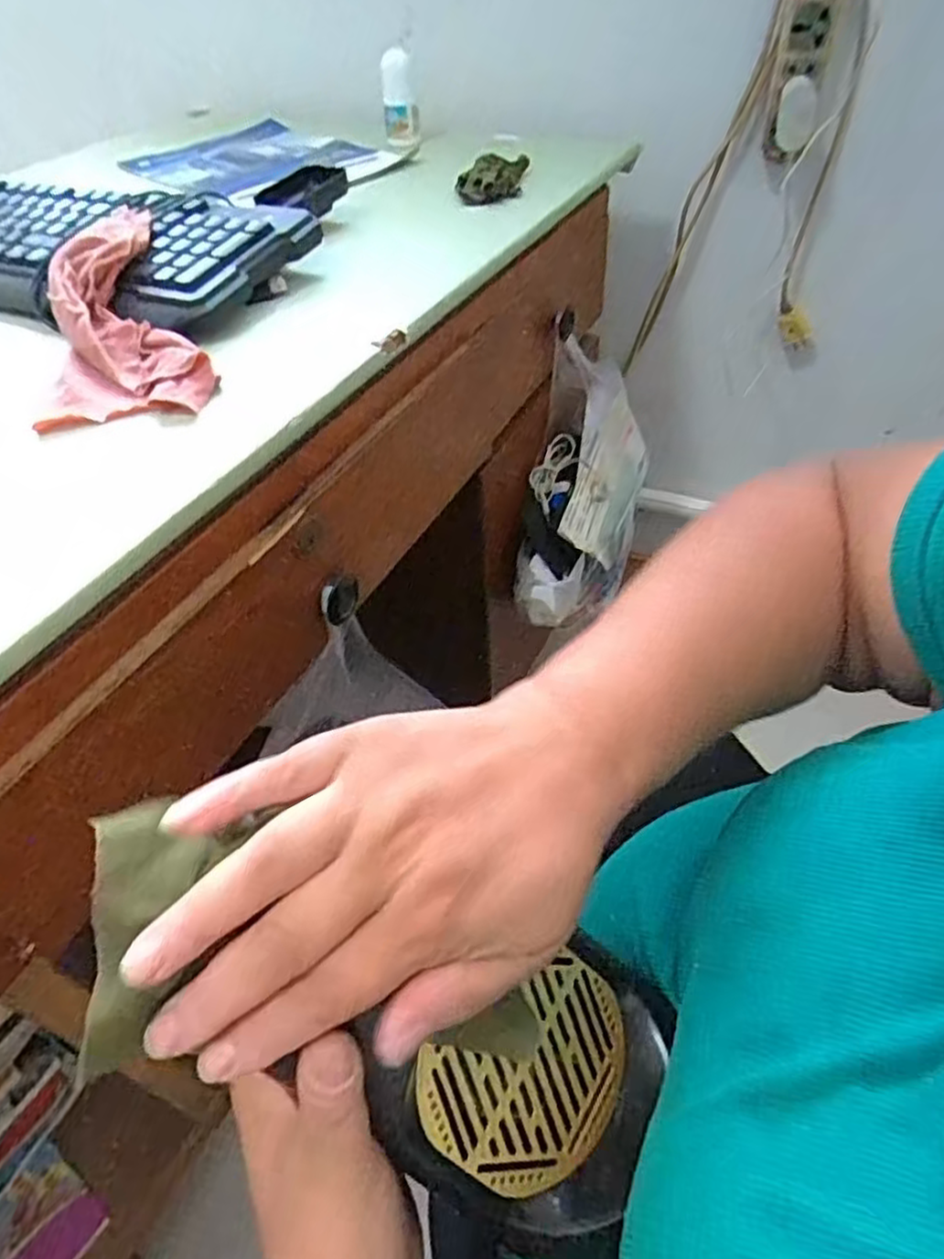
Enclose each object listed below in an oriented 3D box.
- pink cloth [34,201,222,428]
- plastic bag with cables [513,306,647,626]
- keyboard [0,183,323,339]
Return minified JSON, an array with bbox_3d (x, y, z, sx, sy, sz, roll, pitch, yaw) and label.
[{"bbox_3d":[-0.236,-0.208,0.468,0.095,0.030,0.228,-18,63,-14],"label":"pink cloth"},{"bbox_3d":[0.125,-0.147,0.810,0.122,0.195,0.299,10,75,12],"label":"plastic bag with cables"},{"bbox_3d":[-0.342,-0.309,0.571,0.440,0.040,0.160,18,50,19],"label":"keyboard"}]

